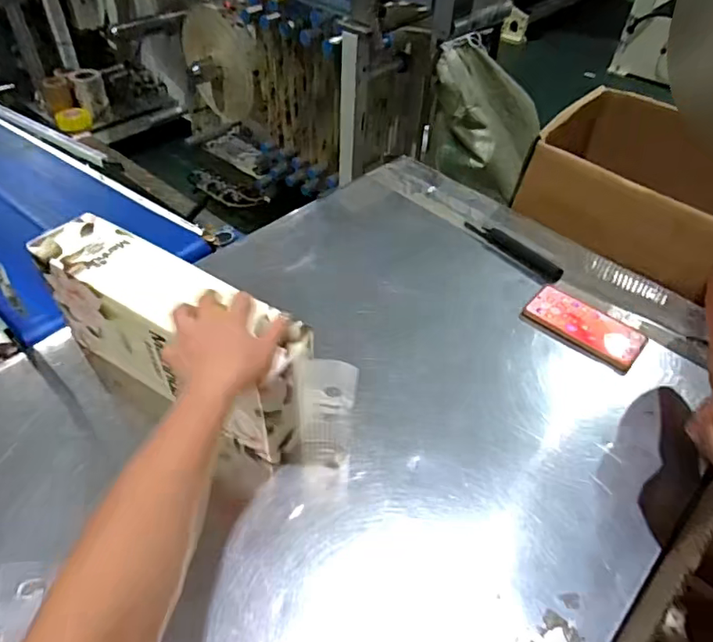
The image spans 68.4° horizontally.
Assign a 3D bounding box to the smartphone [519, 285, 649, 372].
[{"bbox_3d":[0.326,0.008,0.756,0.159,0.007,0.090,34,60,23],"label":"smartphone"}]

